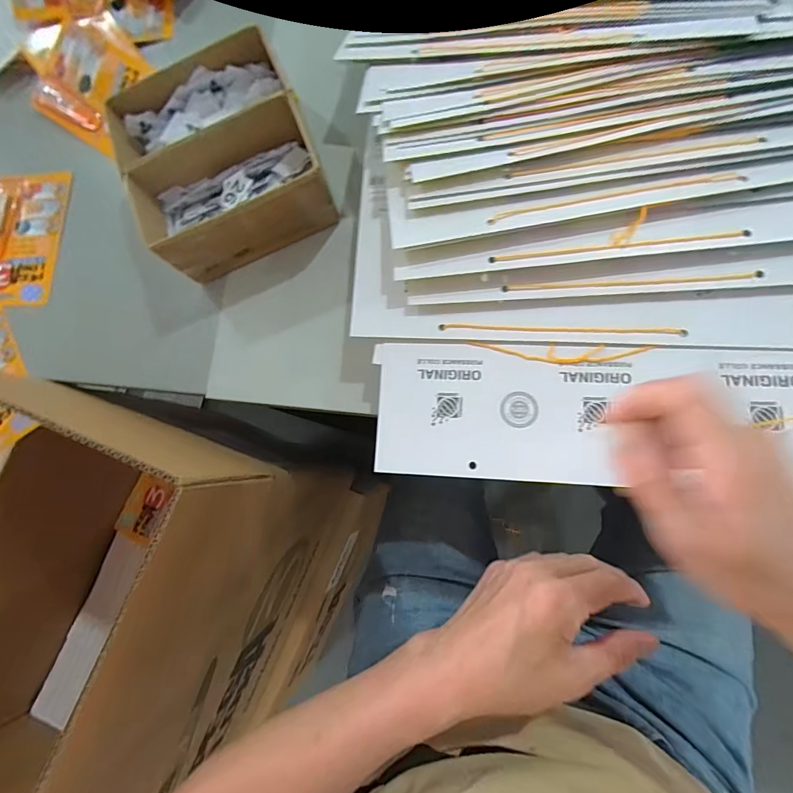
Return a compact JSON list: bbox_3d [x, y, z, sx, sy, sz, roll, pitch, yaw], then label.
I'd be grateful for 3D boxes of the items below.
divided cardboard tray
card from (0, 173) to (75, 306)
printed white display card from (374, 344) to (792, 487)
[{"bbox_3d":[-0.163,-0.224,0.415,0.169,0.067,0.173,-23,77,6],"label":"divided cardboard tray"},{"bbox_3d":[-0.414,-0.175,0.481,0.090,0.020,0.155,9,82,12],"label":"card"},{"bbox_3d":[0.147,0.013,0.327,0.327,0.005,0.105,2,81,11],"label":"printed white display card"}]

